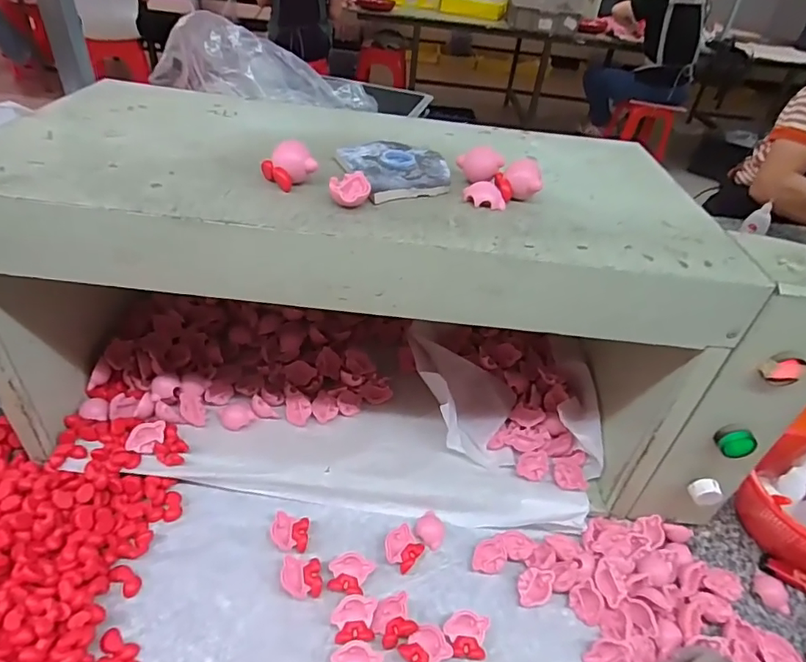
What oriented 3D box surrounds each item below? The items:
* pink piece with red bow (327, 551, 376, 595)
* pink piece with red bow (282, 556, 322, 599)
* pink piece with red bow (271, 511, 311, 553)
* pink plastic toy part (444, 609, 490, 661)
[{"bbox_3d":[-0.047,0.214,0.446,0.037,0.013,0.032,13,40,6],"label":"pink piece with red bow"},{"bbox_3d":[-0.088,0.215,0.441,0.034,0.013,0.033,-4,41,-14],"label":"pink piece with red bow"},{"bbox_3d":[-0.104,0.187,0.468,0.034,0.013,0.031,7,39,0],"label":"pink piece with red bow"},{"bbox_3d":[0.051,0.252,0.417,0.036,0.020,0.032,8,39,1],"label":"pink plastic toy part"}]

